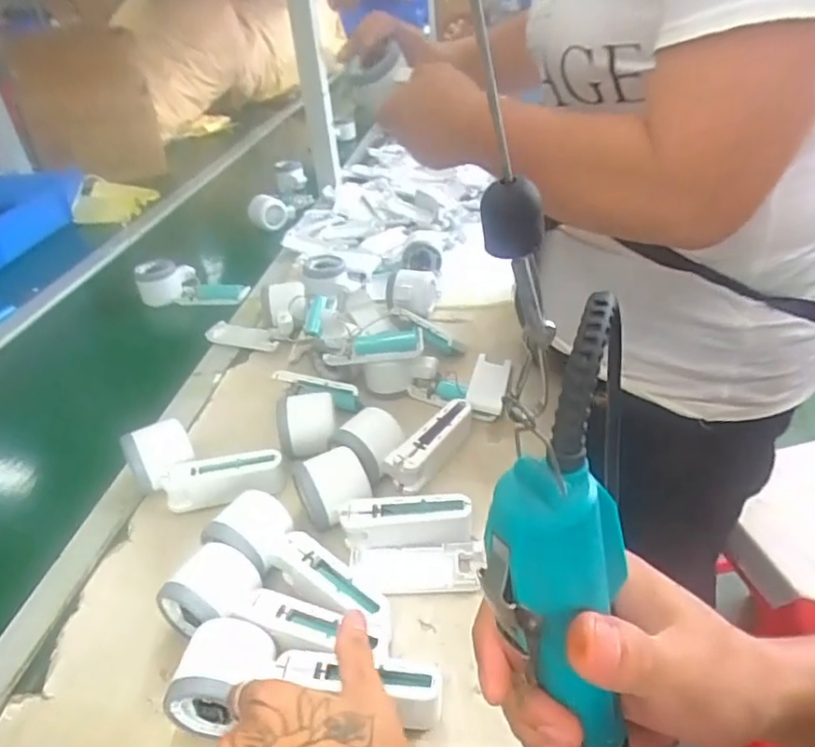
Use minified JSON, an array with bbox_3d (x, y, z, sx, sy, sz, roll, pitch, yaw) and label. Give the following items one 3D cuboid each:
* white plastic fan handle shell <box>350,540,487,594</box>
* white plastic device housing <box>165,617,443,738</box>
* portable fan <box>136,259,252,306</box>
[{"bbox_3d":[0.007,0.150,0.482,0.105,0.014,0.041,0,35,6],"label":"white plastic fan handle shell"},{"bbox_3d":[-0.061,0.195,0.390,0.163,0.049,0.056,4,36,4],"label":"white plastic device housing"},{"bbox_3d":[-0.317,-0.128,0.917,0.165,0.055,0.062,9,35,-4],"label":"portable fan"}]

